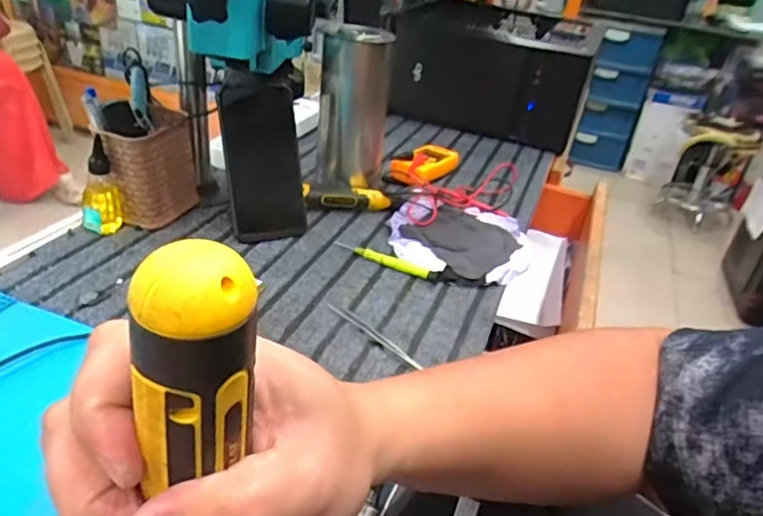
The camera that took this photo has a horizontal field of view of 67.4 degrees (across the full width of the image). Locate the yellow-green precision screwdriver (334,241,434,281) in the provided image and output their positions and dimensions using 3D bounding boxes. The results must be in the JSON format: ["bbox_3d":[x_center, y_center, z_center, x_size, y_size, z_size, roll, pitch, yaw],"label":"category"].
[{"bbox_3d":[0.001,0.000,0.609,0.116,0.010,0.011,20,35,20],"label":"yellow-green precision screwdriver"}]

